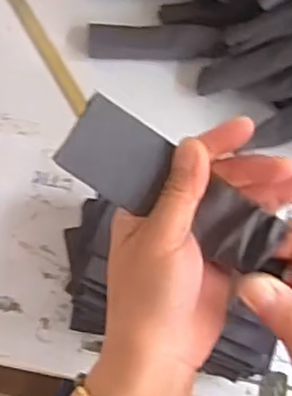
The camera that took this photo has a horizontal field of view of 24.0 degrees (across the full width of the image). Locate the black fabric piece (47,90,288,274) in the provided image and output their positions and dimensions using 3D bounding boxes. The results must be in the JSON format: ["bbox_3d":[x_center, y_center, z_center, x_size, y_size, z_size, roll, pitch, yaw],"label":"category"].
[{"bbox_3d":[0.018,-0.002,0.376,0.134,0.018,0.042,31,69,-11],"label":"black fabric piece"}]

